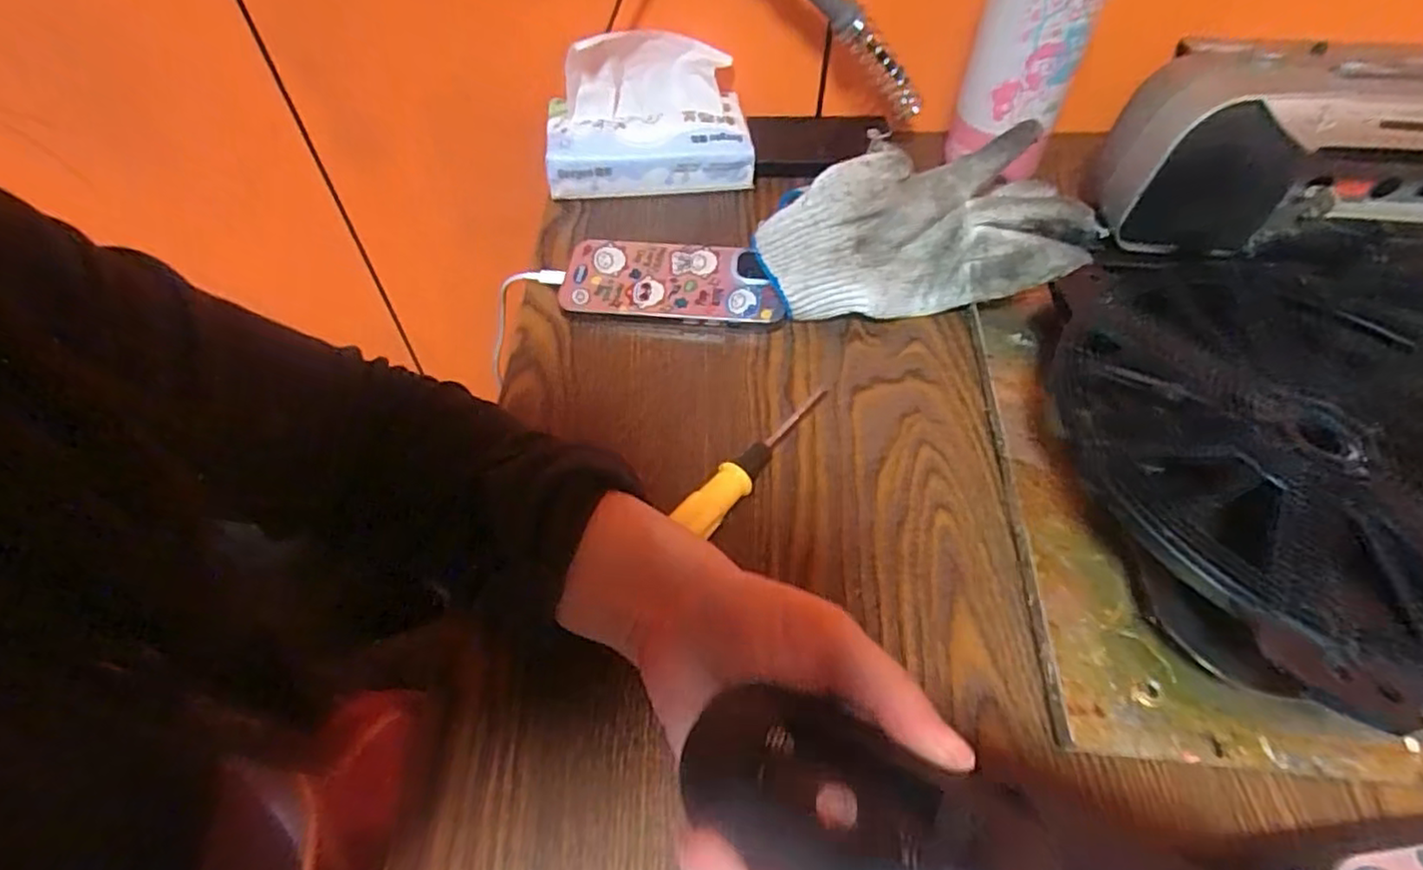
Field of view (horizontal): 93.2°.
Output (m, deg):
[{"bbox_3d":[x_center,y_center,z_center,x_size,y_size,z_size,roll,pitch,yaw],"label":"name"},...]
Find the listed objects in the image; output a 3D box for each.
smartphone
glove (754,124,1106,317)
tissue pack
[{"bbox_3d":[-0.026,-0.101,0.446,0.141,0.014,0.069,6,53,4],"label":"smartphone"},{"bbox_3d":[0.130,-0.124,0.421,0.201,0.078,0.094,-1,53,0],"label":"glove"},{"bbox_3d":[-0.050,-0.244,0.510,0.152,0.080,0.088,-5,53,-3],"label":"tissue pack"}]

